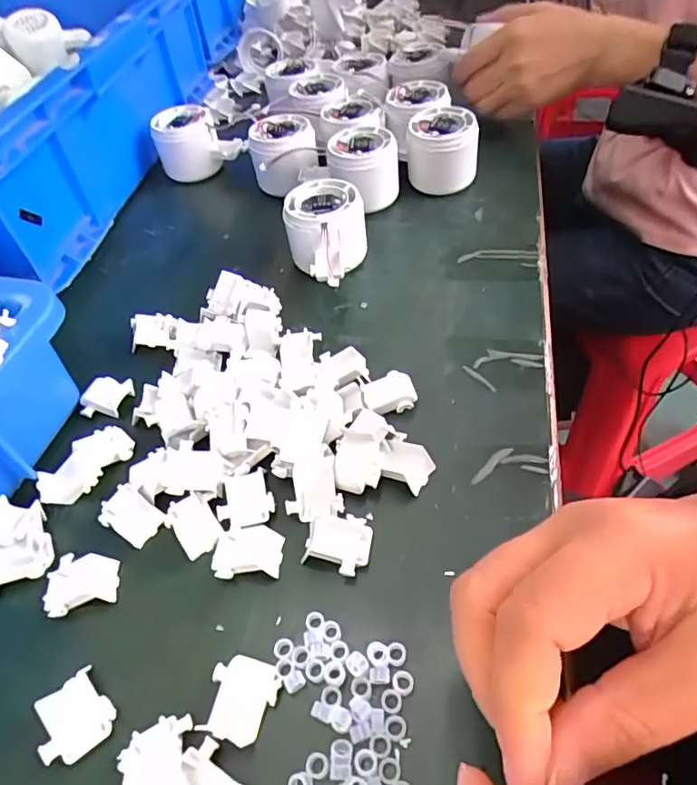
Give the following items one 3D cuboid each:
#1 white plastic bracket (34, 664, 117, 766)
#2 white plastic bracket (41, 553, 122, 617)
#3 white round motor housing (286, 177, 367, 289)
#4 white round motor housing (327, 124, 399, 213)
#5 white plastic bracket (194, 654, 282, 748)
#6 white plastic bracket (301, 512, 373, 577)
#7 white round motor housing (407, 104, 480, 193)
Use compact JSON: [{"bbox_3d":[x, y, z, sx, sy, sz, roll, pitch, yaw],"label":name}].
[{"bbox_3d":[-0.117,0.139,0.233,0.029,0.011,0.030,-35,54,-21],"label":"white plastic bracket"},{"bbox_3d":[-0.133,0.096,0.274,0.033,0.007,0.029,-10,49,-1],"label":"white plastic bracket"},{"bbox_3d":[-0.015,-0.110,0.401,0.058,0.053,0.082,-5,49,3],"label":"white round motor housing"},{"bbox_3d":[0.013,-0.186,0.460,0.056,0.053,0.050,-5,49,3],"label":"white round motor housing"},{"bbox_3d":[-0.047,0.130,0.234,0.029,0.004,0.031,11,52,16],"label":"white plastic bracket"},{"bbox_3d":[-0.005,0.075,0.272,0.032,0.009,0.029,8,51,14],"label":"white plastic bracket"},{"bbox_3d":[0.077,-0.203,0.463,0.056,0.057,0.050,-5,49,3],"label":"white round motor housing"}]

